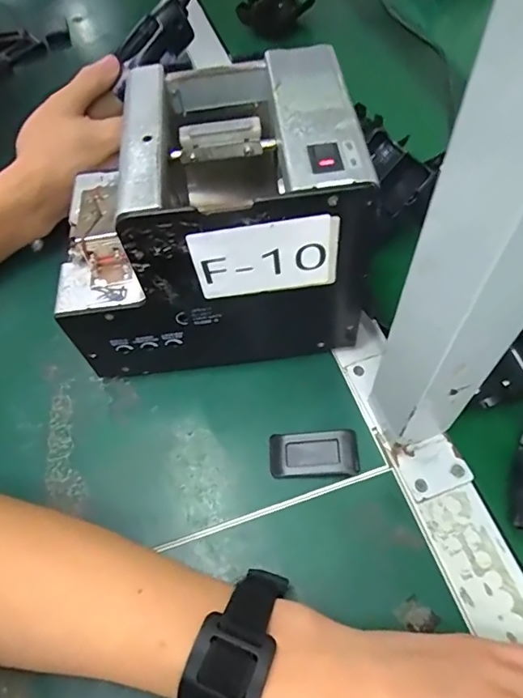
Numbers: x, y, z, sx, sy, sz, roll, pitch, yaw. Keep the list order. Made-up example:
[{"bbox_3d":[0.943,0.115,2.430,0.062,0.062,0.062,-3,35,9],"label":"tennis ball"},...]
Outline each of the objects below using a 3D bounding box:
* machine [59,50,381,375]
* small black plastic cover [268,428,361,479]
[{"bbox_3d":[-0.035,-0.077,0.311,0.173,0.147,0.123,-8,58,0],"label":"machine"},{"bbox_3d":[0.033,0.067,0.305,0.055,0.005,0.029,-5,59,2],"label":"small black plastic cover"}]

